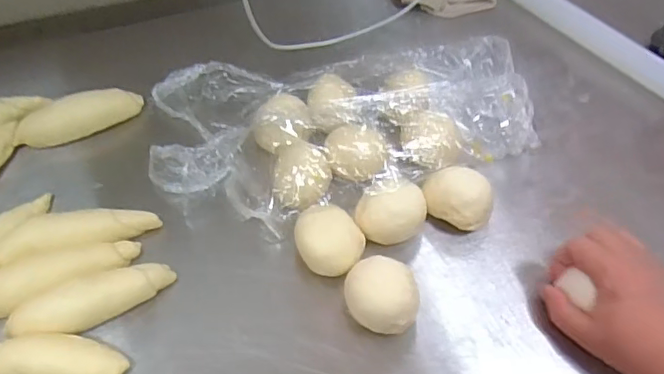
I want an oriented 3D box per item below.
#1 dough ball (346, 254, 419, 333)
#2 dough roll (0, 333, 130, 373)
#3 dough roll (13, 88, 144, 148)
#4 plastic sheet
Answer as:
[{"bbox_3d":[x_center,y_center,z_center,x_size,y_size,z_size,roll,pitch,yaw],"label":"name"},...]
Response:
[{"bbox_3d":[0.037,0.087,0.427,0.057,0.042,0.049,20,54,11],"label":"dough ball"},{"bbox_3d":[-0.200,0.122,0.386,0.107,0.028,0.033,3,53,-2],"label":"dough roll"},{"bbox_3d":[-0.240,-0.070,0.526,0.114,0.029,0.034,-19,57,-18],"label":"dough roll"},{"bbox_3d":[0.010,-0.058,0.525,0.362,0.049,0.212,0,53,-4],"label":"plastic sheet"}]

